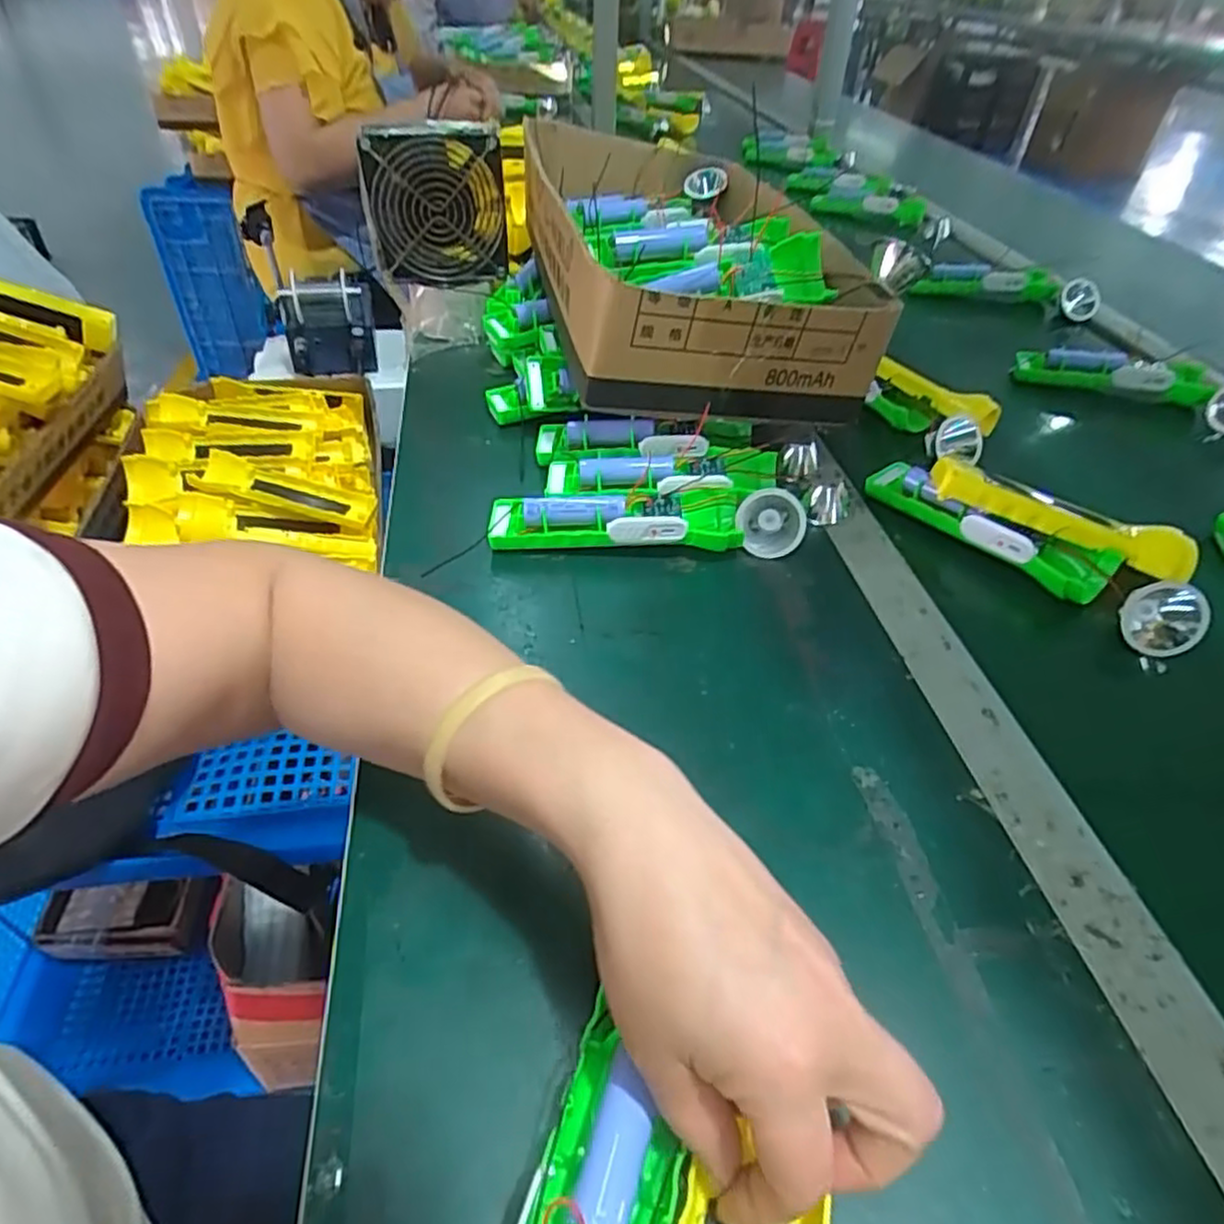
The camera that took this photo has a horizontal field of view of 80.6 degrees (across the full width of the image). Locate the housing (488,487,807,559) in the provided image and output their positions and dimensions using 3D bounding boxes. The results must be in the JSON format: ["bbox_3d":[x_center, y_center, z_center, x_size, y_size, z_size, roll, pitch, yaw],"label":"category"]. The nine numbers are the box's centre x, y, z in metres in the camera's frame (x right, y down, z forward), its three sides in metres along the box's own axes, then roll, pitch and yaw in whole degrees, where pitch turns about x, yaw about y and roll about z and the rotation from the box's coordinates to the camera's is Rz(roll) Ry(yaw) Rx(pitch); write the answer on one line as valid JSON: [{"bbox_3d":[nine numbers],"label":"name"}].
[{"bbox_3d":[0.024,-0.059,0.479,0.206,0.036,0.046,1,43,0],"label":"housing"}]

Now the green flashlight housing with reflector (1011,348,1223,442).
[{"bbox_3d":[0.488,-0.215,0.676,0.205,0.045,0.056,18,46,17],"label":"green flashlight housing with reflector"}]

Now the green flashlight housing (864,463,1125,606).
[{"bbox_3d":[0.252,-0.062,0.493,0.164,0.023,0.049,35,52,30],"label":"green flashlight housing"}]

